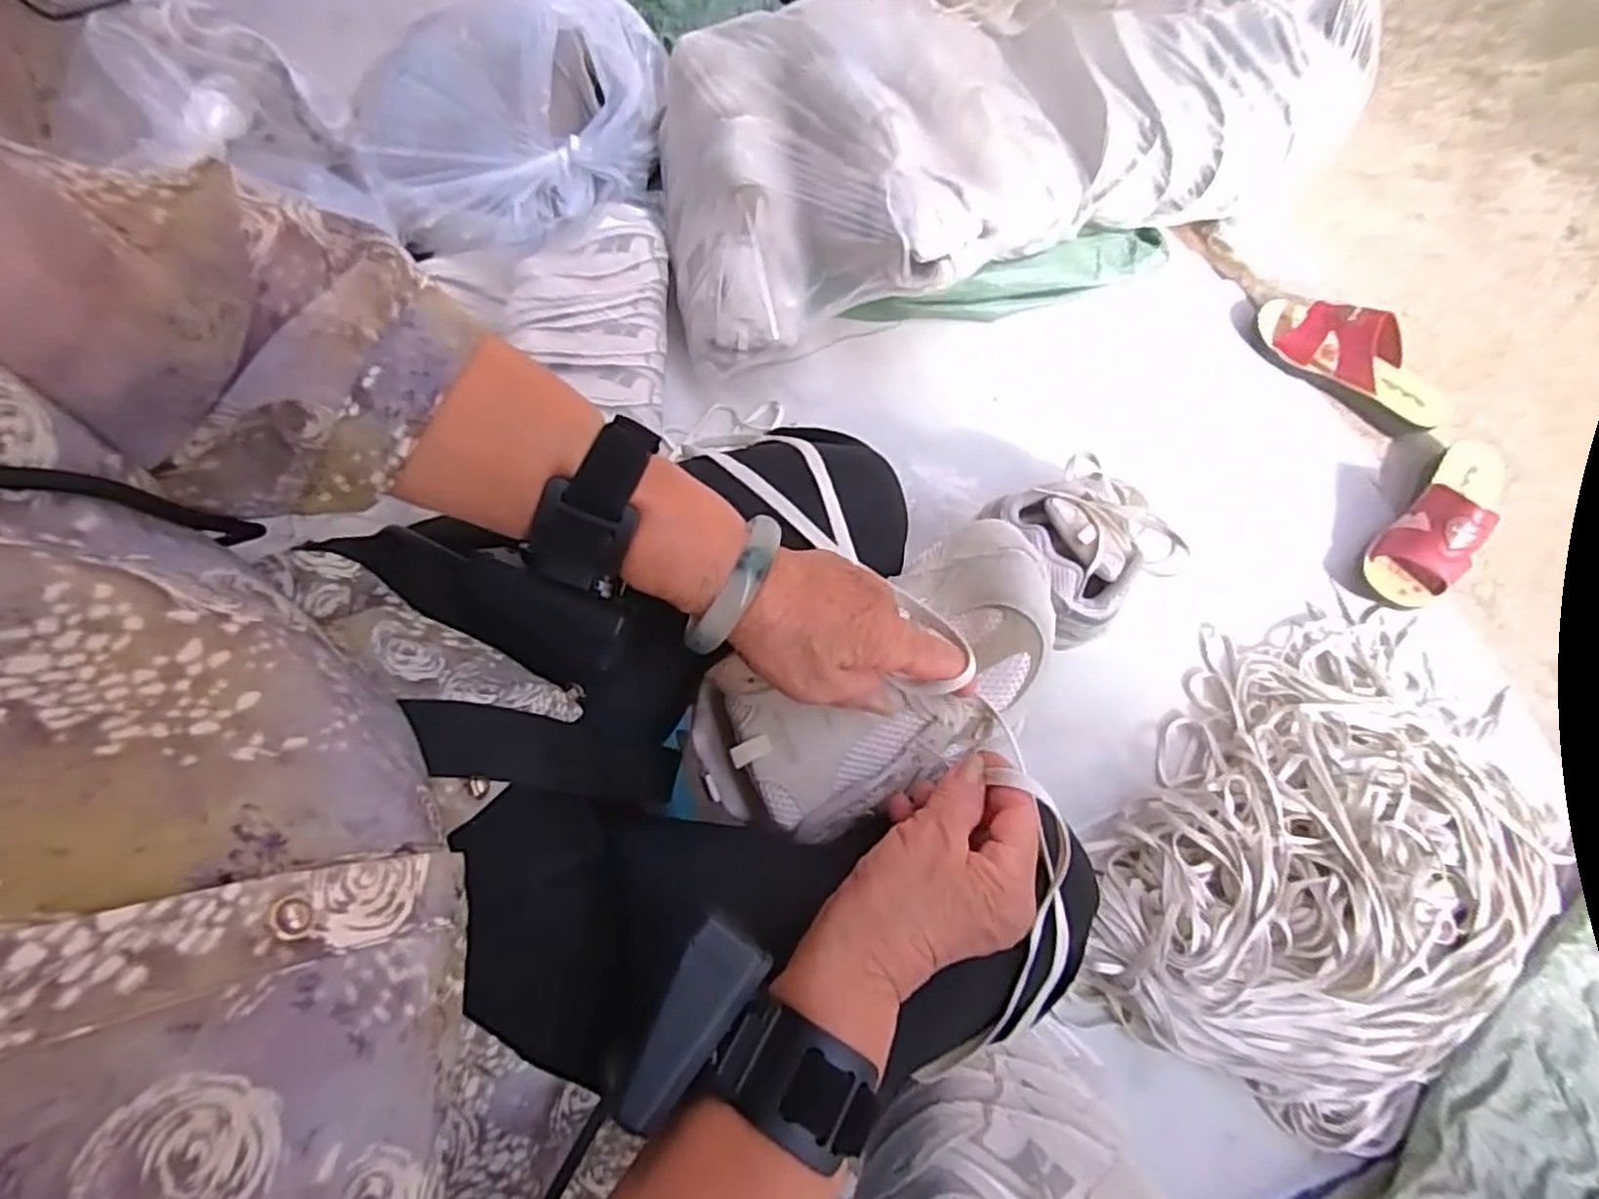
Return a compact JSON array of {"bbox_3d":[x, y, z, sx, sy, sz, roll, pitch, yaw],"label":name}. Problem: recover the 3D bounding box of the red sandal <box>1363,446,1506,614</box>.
[{"bbox_3d":[0.711,-0.091,0.794,0.080,0.072,0.232,41,80,13],"label":"red sandal"}]

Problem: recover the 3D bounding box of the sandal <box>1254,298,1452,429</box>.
[{"bbox_3d":[0.650,-0.283,0.849,0.239,0.055,0.082,36,79,12],"label":"sandal"}]

